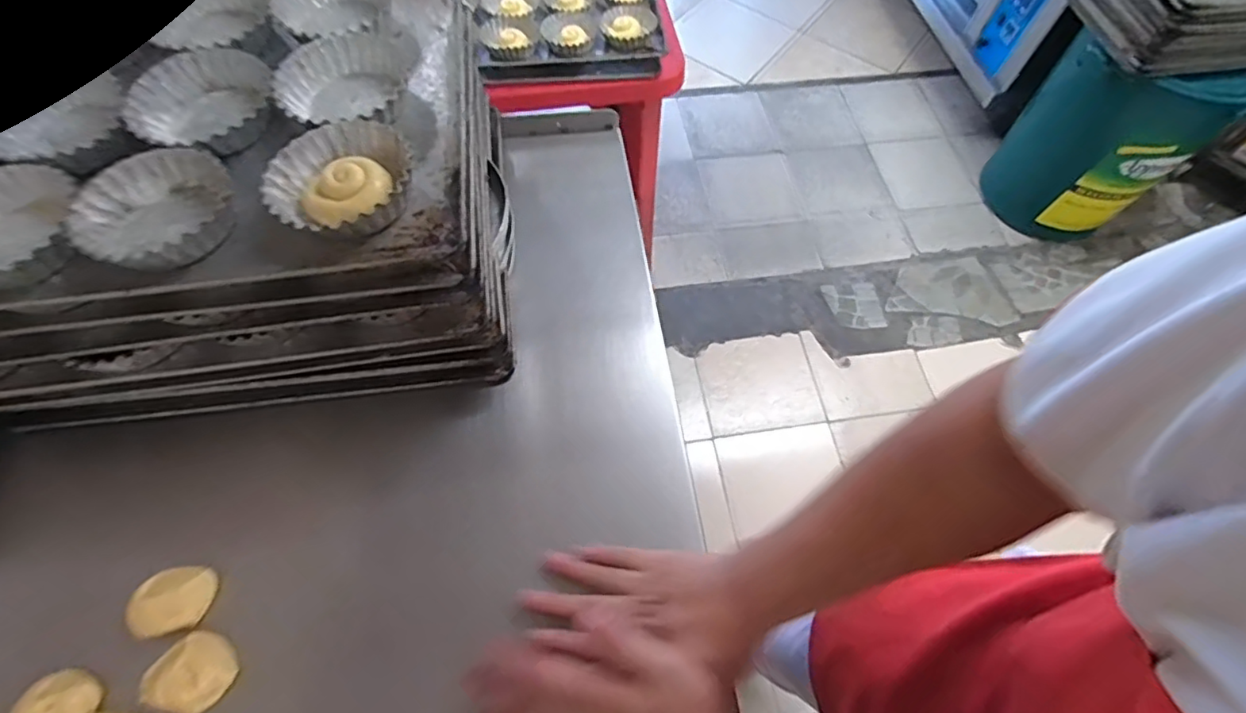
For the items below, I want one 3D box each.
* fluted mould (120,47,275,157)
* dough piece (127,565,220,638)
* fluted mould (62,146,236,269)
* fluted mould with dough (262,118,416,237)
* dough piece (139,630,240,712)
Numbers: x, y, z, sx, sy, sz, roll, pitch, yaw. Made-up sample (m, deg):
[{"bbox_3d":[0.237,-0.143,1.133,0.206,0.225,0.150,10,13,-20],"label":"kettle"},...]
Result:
[{"bbox_3d":[-0.317,-0.195,0.444,0.103,0.024,0.098,1,63,-2],"label":"fluted mould"},{"bbox_3d":[-0.351,0.190,0.450,0.040,0.033,0.051,4,62,0],"label":"dough piece"},{"bbox_3d":[-0.317,-0.098,0.395,0.095,0.032,0.094,1,63,-2],"label":"fluted mould"},{"bbox_3d":[-0.196,-0.122,0.402,0.097,0.028,0.096,-7,63,-6],"label":"fluted mould with dough"},{"bbox_3d":[-0.319,0.235,0.426,0.043,0.033,0.049,25,64,10],"label":"dough piece"}]

